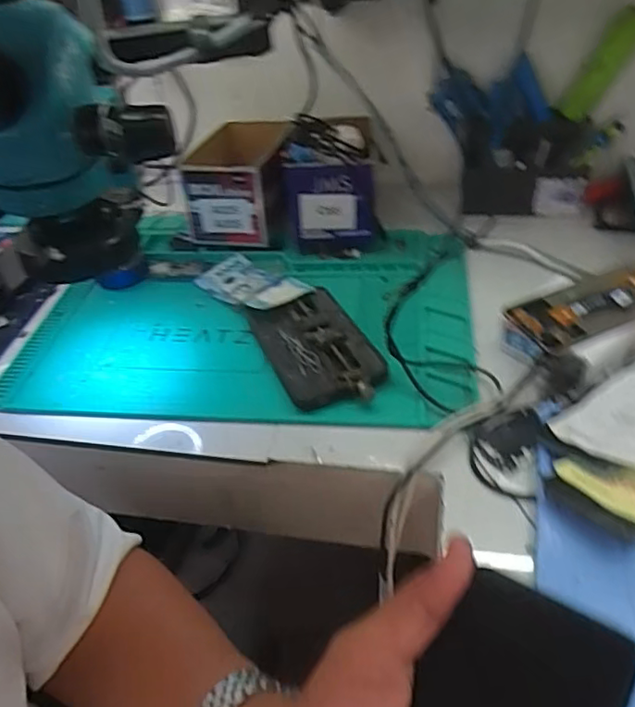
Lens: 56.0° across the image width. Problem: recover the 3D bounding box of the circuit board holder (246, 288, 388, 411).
[{"bbox_3d":[0.001,-0.007,0.555,0.090,0.022,0.144,-18,42,-13],"label":"circuit board holder"}]

